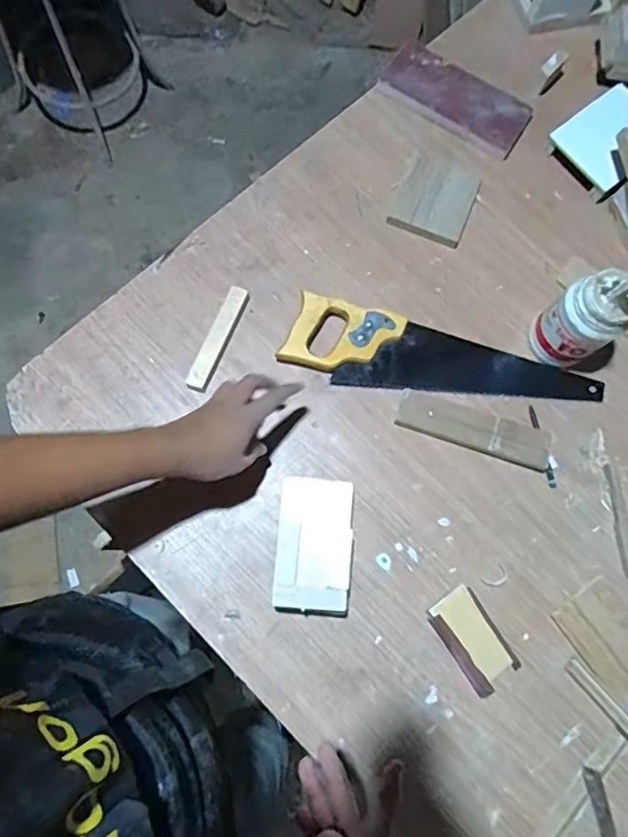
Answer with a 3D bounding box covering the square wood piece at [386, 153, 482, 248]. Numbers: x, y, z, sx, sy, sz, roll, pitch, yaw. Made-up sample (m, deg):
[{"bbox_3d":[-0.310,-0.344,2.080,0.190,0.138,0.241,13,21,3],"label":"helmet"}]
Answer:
[{"bbox_3d":[0.165,-0.301,0.751,0.105,0.006,0.117,23,78,4],"label":"square wood piece"}]

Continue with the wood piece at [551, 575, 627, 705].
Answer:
[{"bbox_3d":[0.350,0.262,0.637,0.080,0.006,0.133,-35,81,-9],"label":"wood piece"}]

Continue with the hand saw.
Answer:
[{"bbox_3d":[0.165,-0.066,0.685,0.397,0.030,0.098,13,77,1],"label":"hand saw"}]

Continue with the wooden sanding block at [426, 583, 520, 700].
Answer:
[{"bbox_3d":[0.179,0.250,0.618,0.058,0.029,0.112,-35,80,-9],"label":"wooden sanding block"}]

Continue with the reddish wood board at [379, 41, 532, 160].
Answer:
[{"bbox_3d":[0.207,-0.467,0.794,0.212,0.011,0.097,31,78,5],"label":"reddish wood board"}]

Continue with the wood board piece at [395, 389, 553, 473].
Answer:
[{"bbox_3d":[0.198,0.013,0.678,0.188,0.013,0.052,18,77,2],"label":"wood board piece"}]

